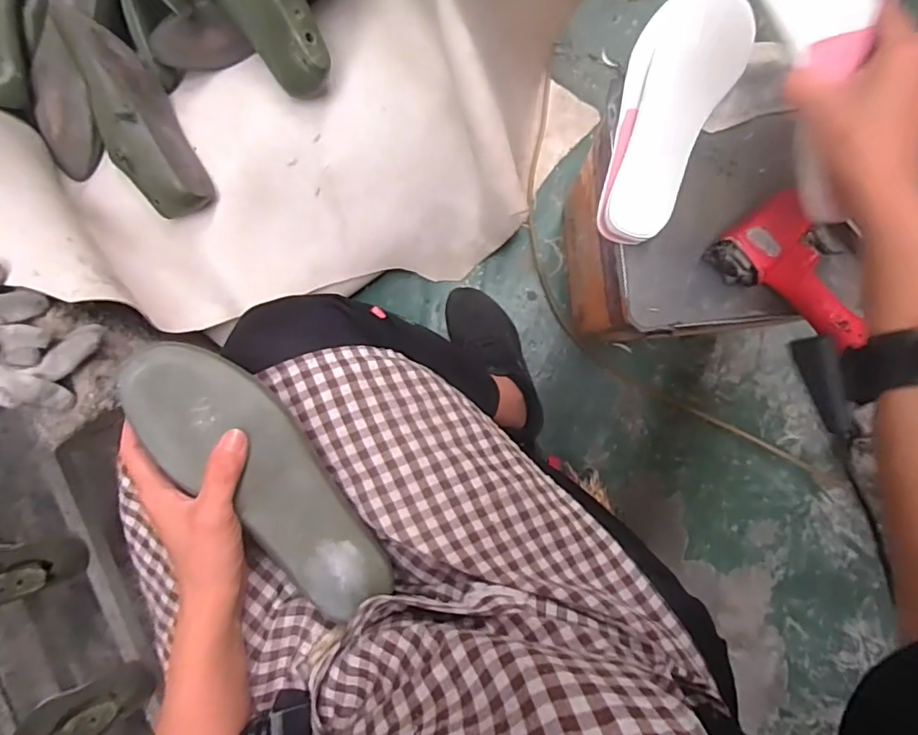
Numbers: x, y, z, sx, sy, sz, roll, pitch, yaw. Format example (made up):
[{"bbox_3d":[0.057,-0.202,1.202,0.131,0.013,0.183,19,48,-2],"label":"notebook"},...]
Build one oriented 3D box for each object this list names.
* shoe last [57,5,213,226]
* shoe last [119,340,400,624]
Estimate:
[{"bbox_3d":[-0.399,-0.303,0.664,0.089,0.071,0.248,-24,104,5],"label":"shoe last"},{"bbox_3d":[-0.145,0.081,0.412,0.077,0.057,0.238,-41,101,-16],"label":"shoe last"}]

